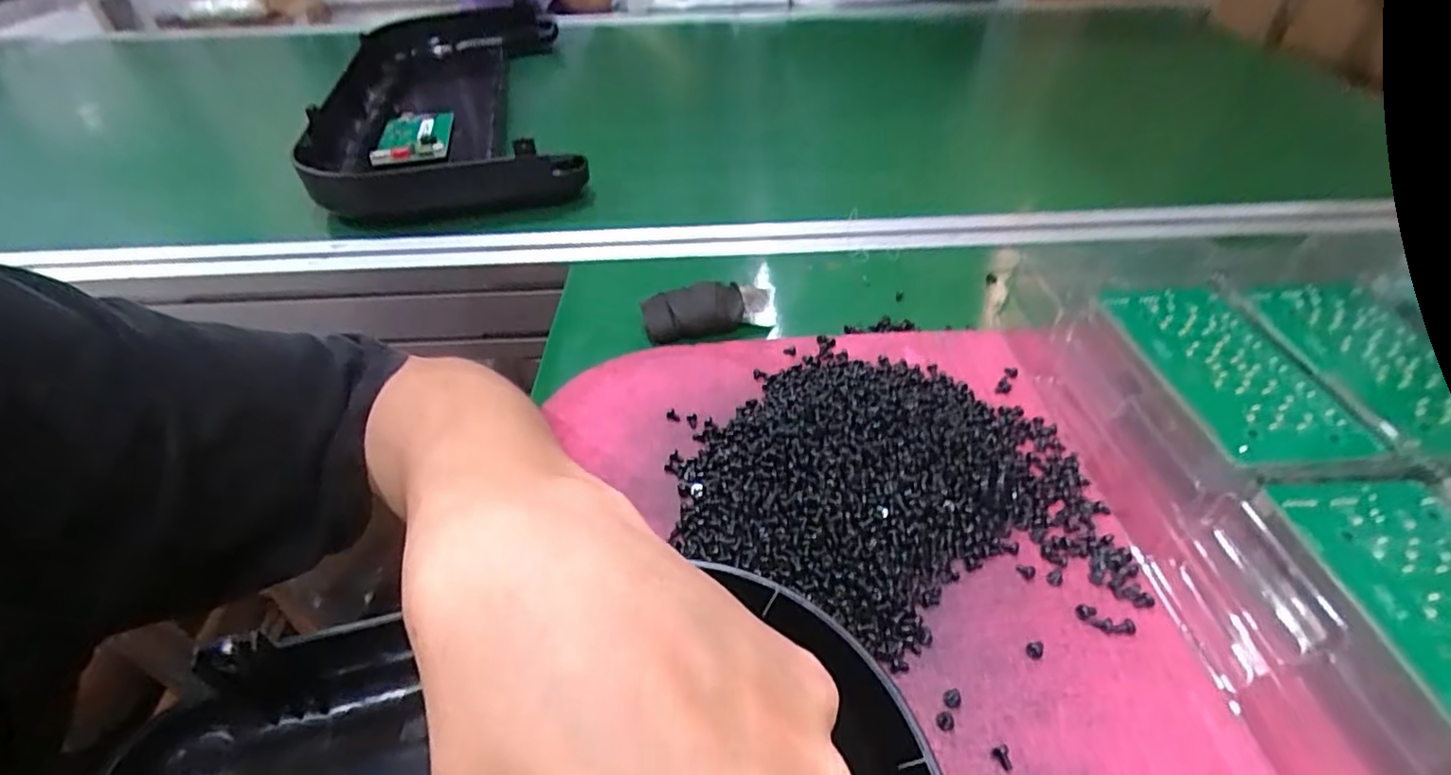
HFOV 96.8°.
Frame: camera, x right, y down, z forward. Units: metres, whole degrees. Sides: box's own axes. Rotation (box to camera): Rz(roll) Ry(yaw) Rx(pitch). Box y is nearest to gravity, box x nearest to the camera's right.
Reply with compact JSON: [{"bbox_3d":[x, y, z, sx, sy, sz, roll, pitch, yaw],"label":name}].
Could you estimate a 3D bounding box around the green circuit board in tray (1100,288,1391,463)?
[{"bbox_3d":[0.207,-0.010,0.265,0.056,0.004,0.099,-11,44,1],"label":"green circuit board in tray"}]

